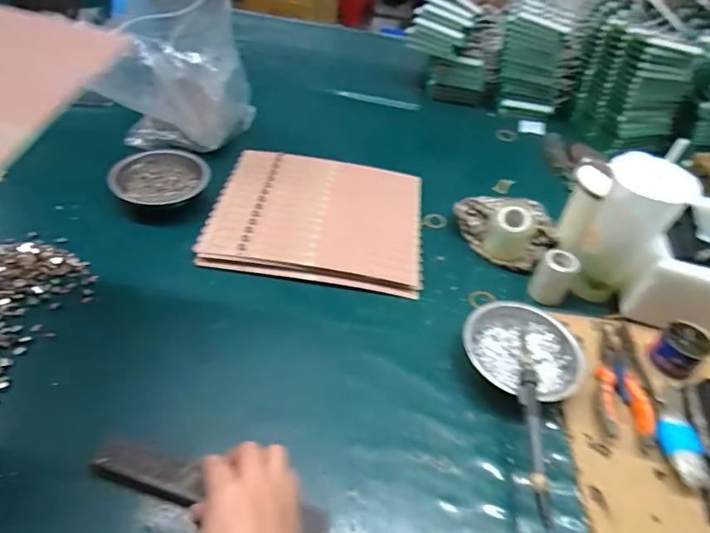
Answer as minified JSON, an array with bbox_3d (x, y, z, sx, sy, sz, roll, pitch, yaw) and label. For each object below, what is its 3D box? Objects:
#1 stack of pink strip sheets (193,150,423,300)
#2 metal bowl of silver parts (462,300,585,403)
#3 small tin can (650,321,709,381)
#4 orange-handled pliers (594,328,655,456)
[{"bbox_3d":[-0.048,-0.077,0.685,0.288,0.021,0.247,9,45,-1],"label":"stack of pink strip sheets"},{"bbox_3d":[0.187,0.097,0.547,0.127,0.037,0.127,32,49,21],"label":"metal bowl of silver parts"},{"bbox_3d":[0.379,0.094,0.563,0.052,0.039,0.050,-28,57,-32],"label":"small tin can"},{"bbox_3d":[0.293,0.123,0.545,0.054,0.026,0.163,11,45,2],"label":"orange-handled pliers"}]

